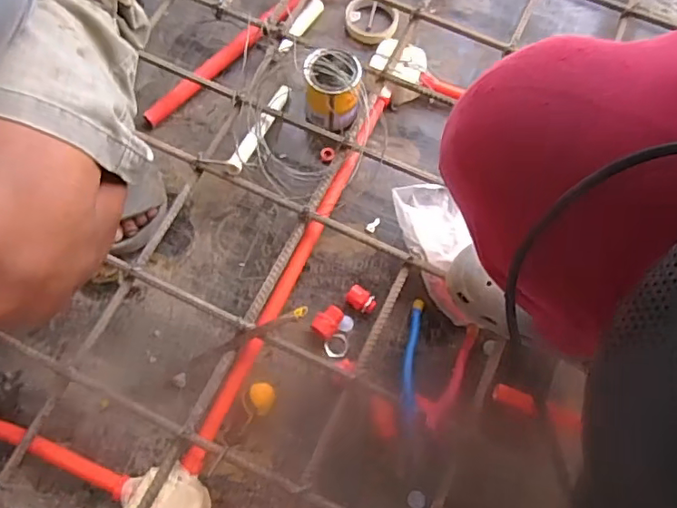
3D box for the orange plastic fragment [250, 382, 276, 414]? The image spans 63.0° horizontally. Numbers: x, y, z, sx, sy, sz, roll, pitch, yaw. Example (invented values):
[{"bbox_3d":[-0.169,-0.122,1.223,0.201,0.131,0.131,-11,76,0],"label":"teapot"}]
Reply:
[{"bbox_3d":[-0.073,0.138,0.535,0.023,0.014,0.027,-26,73,-12],"label":"orange plastic fragment"}]

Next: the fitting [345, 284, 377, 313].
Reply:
[{"bbox_3d":[0.032,0.066,0.782,0.042,0.025,0.029,23,70,6],"label":"fitting"}]

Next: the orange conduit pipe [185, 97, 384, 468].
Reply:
[{"bbox_3d":[-0.053,0.003,0.760,0.025,0.035,0.595,24,70,6],"label":"orange conduit pipe"}]

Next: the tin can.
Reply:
[{"bbox_3d":[-0.011,-0.240,0.840,0.077,0.120,0.072,1,70,-2],"label":"tin can"}]

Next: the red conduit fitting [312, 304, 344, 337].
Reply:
[{"bbox_3d":[-0.014,0.093,0.765,0.032,0.025,0.042,37,72,10],"label":"red conduit fitting"}]

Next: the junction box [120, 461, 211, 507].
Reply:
[{"bbox_3d":[-0.212,0.302,0.666,0.102,0.063,0.091,28,71,7],"label":"junction box"}]

